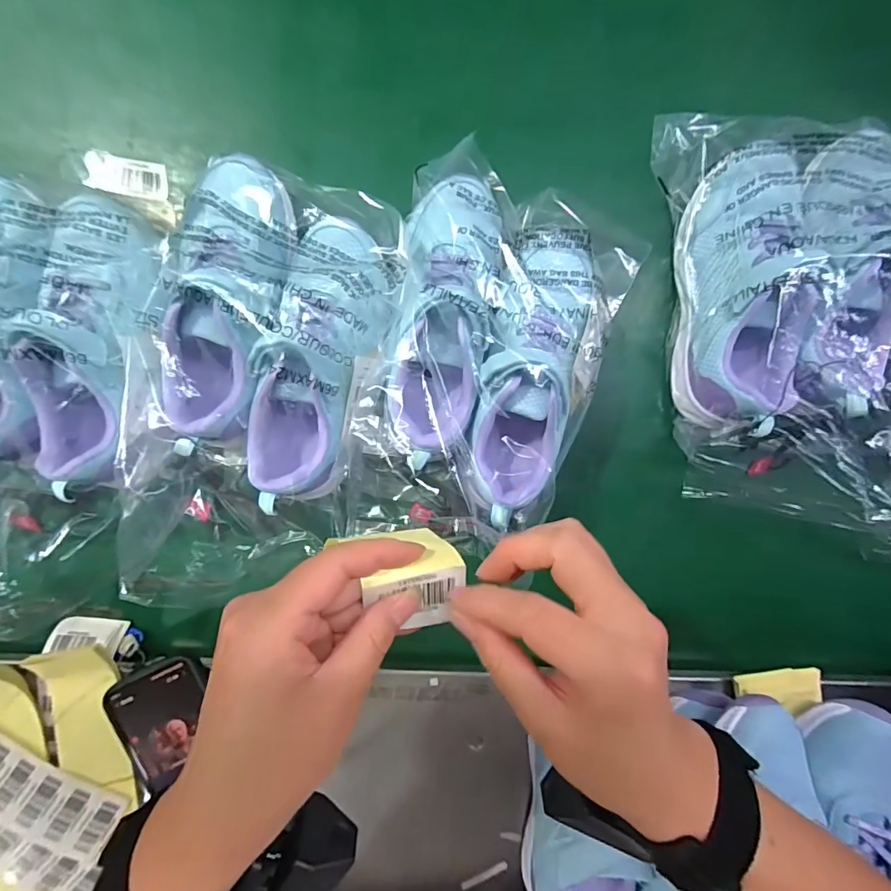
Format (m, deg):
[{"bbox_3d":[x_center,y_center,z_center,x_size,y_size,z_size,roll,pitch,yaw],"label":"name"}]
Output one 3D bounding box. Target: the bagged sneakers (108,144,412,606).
[{"bbox_3d":[-0.146,-0.062,0.378,0.173,0.124,0.327,16,95,-3],"label":"bagged sneakers"}]

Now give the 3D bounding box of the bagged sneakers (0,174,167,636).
[{"bbox_3d":[-0.324,-0.038,0.363,0.175,0.109,0.336,3,96,-1],"label":"bagged sneakers"}]

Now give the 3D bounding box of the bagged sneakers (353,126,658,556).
[{"bbox_3d":[0.050,-0.077,0.395,0.196,0.112,0.304,13,95,-2],"label":"bagged sneakers"}]

